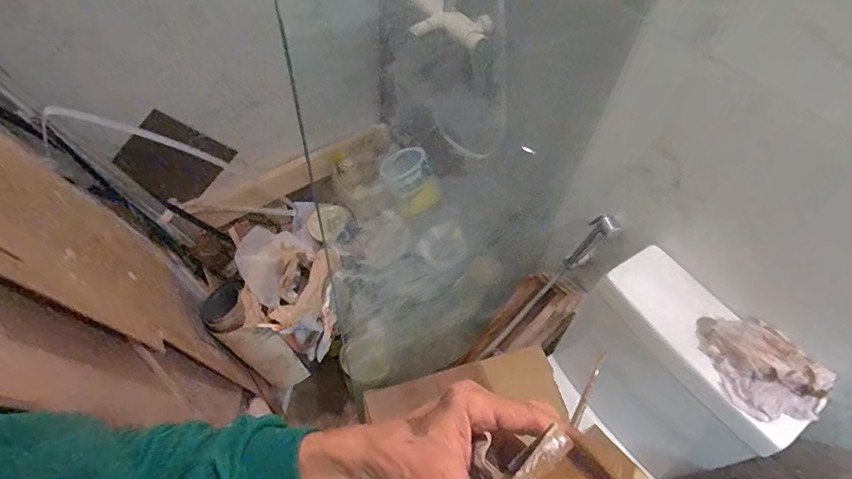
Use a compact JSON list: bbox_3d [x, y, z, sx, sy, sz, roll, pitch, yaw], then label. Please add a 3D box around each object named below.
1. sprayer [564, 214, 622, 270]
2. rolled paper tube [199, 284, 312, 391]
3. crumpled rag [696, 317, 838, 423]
[{"bbox_3d":[0.395,0.014,1.066,0.053,0.184,0.065,-30,60,-24],"label":"sprayer"},{"bbox_3d":[-0.511,0.313,1.372,0.148,0.139,0.376,-49,114,-32],"label":"rolled paper tube"},{"bbox_3d":[0.563,0.205,0.753,0.150,0.067,0.197,-14,55,-15],"label":"crumpled rag"}]

